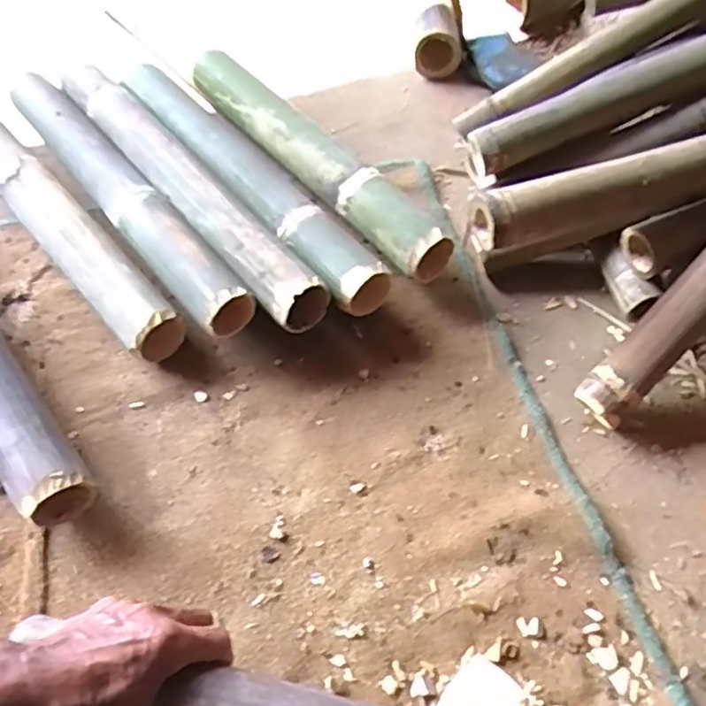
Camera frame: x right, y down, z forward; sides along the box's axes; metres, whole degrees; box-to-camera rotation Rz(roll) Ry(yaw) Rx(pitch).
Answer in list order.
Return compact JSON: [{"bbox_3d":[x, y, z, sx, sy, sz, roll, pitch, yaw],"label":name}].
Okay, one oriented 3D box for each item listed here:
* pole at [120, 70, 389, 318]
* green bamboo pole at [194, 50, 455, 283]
[{"bbox_3d":[-0.130,-0.225,0.782,0.072,0.068,0.482,-34,64,-21],"label":"pole"},{"bbox_3d":[-0.054,-0.255,0.810,0.070,0.063,0.458,-35,64,-21],"label":"green bamboo pole"}]

